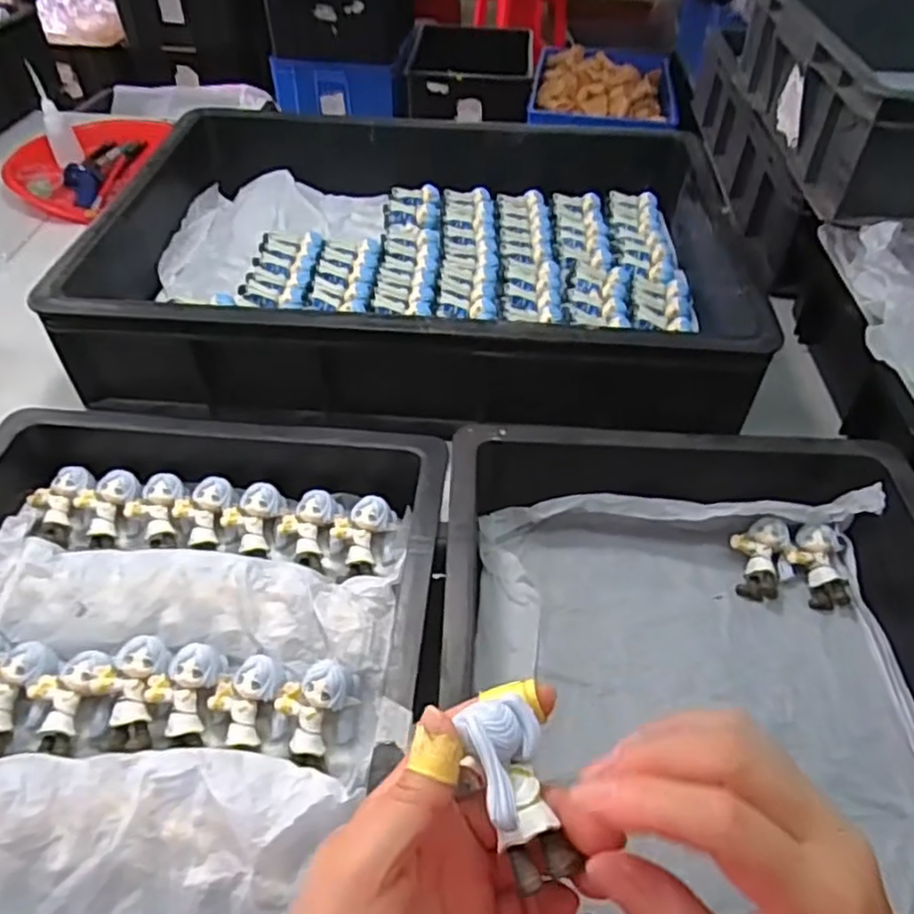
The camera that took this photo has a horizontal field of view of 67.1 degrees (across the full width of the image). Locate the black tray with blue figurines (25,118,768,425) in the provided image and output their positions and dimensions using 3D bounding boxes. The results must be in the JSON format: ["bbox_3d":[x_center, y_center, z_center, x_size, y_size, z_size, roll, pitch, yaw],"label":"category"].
[{"bbox_3d":[-0.034,-0.200,0.692,0.576,0.109,0.424,4,46,2],"label":"black tray with blue figurines"}]

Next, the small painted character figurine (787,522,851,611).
[{"bbox_3d":[0.263,0.079,0.500,0.037,0.018,0.060,-1,70,-3],"label":"small painted character figurine"}]

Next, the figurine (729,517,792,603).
[{"bbox_3d":[0.222,0.074,0.507,0.037,0.017,0.063,15,68,12],"label":"figurine"}]

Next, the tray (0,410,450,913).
[{"bbox_3d":[-0.183,0.156,0.362,0.318,0.067,0.447,4,46,2],"label":"tray"}]

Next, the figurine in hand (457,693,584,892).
[{"bbox_3d":[0.021,0.113,0.239,0.028,0.025,0.055,-11,48,-12],"label":"figurine in hand"}]

